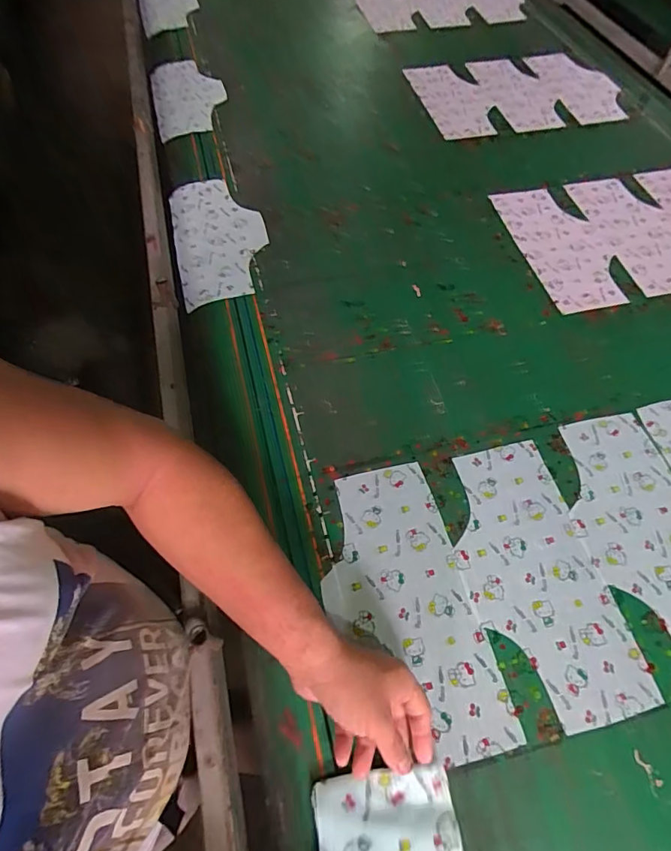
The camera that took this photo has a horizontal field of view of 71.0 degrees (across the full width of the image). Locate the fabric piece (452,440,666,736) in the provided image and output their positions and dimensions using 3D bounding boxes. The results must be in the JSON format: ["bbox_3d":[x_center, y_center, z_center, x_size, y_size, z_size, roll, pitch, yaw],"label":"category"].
[{"bbox_3d":[0.235,0.175,0.567,0.158,0.004,0.321,-10,61,-9],"label":"fabric piece"}]

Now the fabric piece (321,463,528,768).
[{"bbox_3d":[0.075,0.201,0.545,0.161,0.004,0.321,-11,61,-10],"label":"fabric piece"}]

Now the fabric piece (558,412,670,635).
[{"bbox_3d":[0.393,0.133,0.595,0.166,0.004,0.318,-11,61,-10],"label":"fabric piece"}]

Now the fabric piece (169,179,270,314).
[{"bbox_3d":[-0.215,-0.349,0.876,0.161,0.043,0.336,-12,61,-10],"label":"fabric piece"}]

